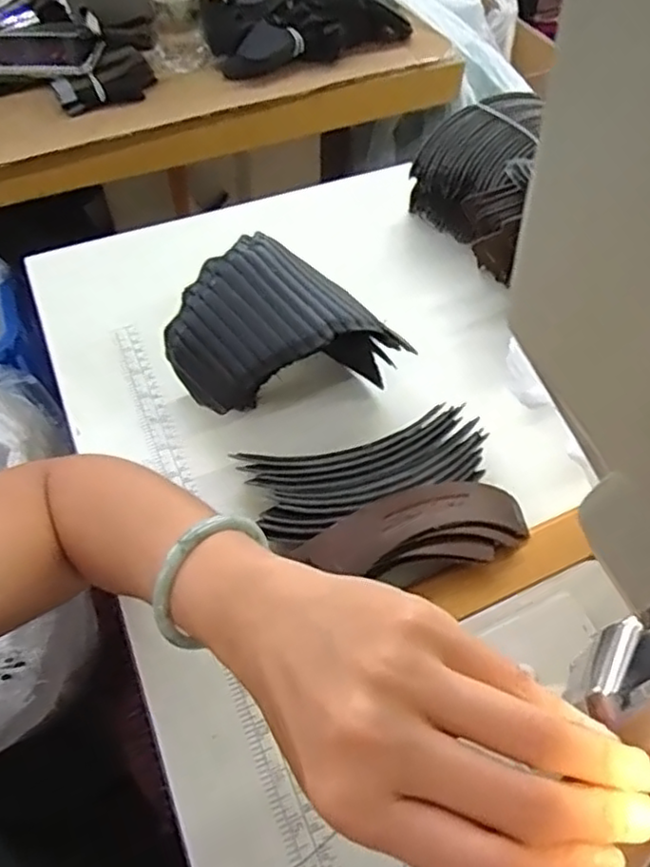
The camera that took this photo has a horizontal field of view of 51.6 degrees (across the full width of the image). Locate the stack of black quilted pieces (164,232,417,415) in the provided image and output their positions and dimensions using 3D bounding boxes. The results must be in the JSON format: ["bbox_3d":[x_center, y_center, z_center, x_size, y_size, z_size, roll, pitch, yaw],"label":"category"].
[{"bbox_3d":[-0.034,-0.070,0.480,0.151,0.099,0.102,-16,57,-12],"label":"stack of black quilted pieces"}]

